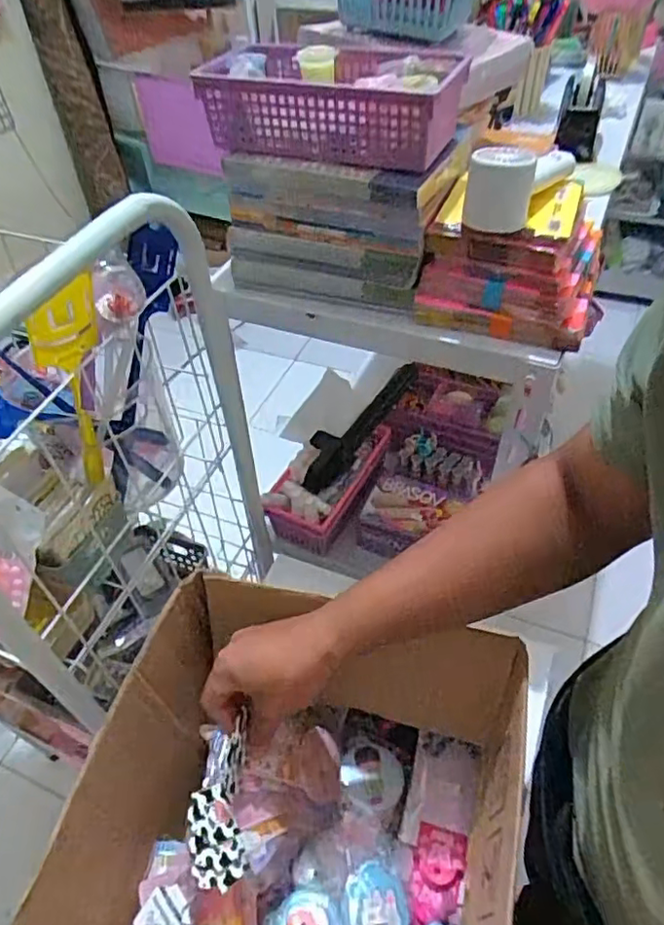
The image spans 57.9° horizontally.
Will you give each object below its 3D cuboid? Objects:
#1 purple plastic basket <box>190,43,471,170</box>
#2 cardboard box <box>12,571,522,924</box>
[{"bbox_3d":[0.004,-0.360,0.598,0.233,0.069,0.144,14,50,16],"label":"purple plastic basket"},{"bbox_3d":[-0.039,0.356,0.512,0.324,0.208,0.397,11,49,13],"label":"cardboard box"}]

